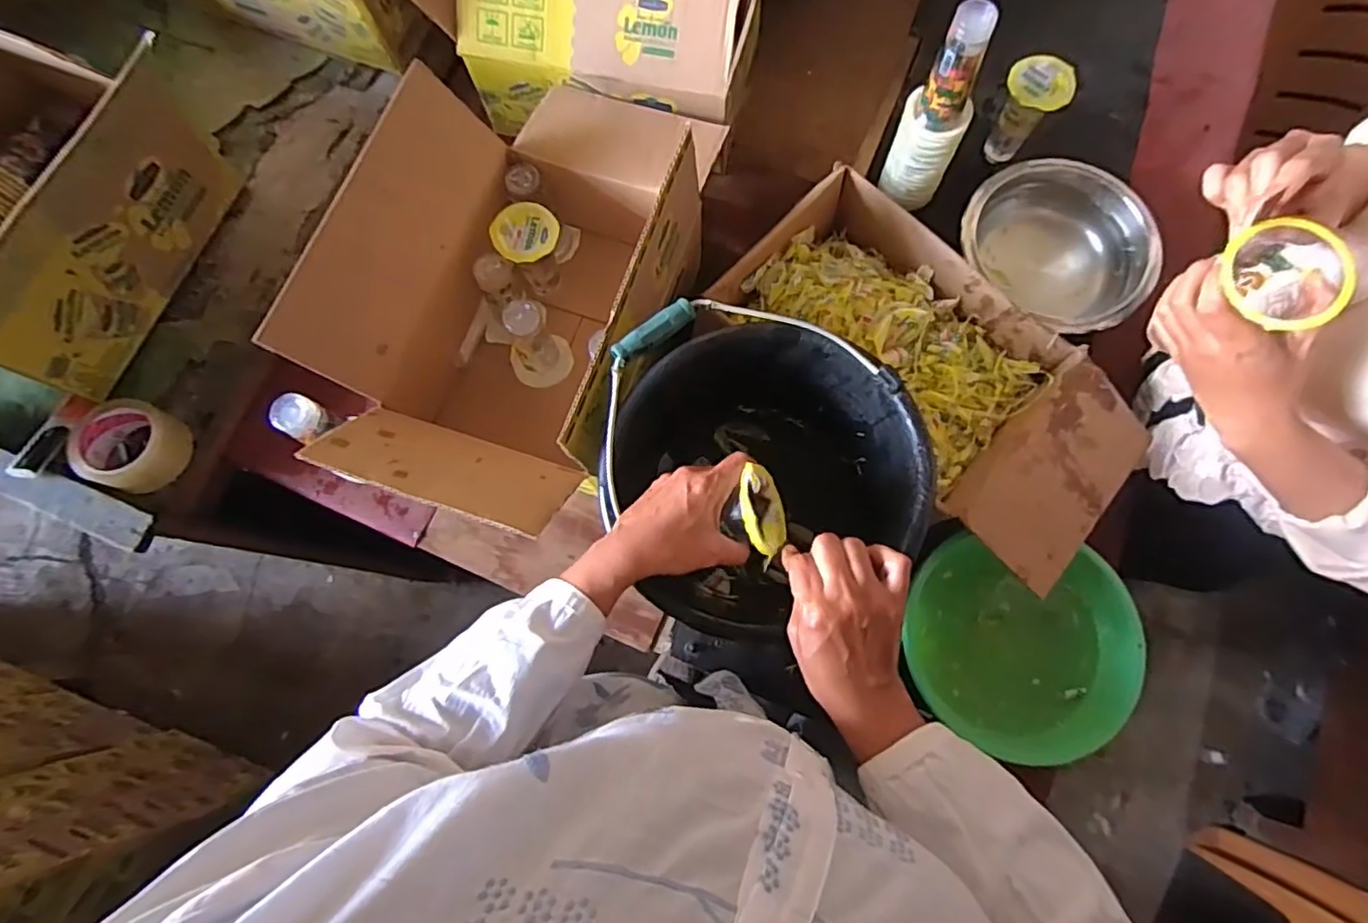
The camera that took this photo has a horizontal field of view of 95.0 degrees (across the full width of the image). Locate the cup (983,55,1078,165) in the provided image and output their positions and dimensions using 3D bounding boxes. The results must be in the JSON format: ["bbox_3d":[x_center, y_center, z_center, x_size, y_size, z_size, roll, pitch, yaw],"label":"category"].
[{"bbox_3d":[0.434,-0.447,0.807,0.074,0.117,0.073,0,76,0],"label":"cup"}]

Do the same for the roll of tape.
[{"bbox_3d":[-0.641,-0.019,0.729,0.105,0.057,0.098,0,76,0],"label":"roll of tape"}]

